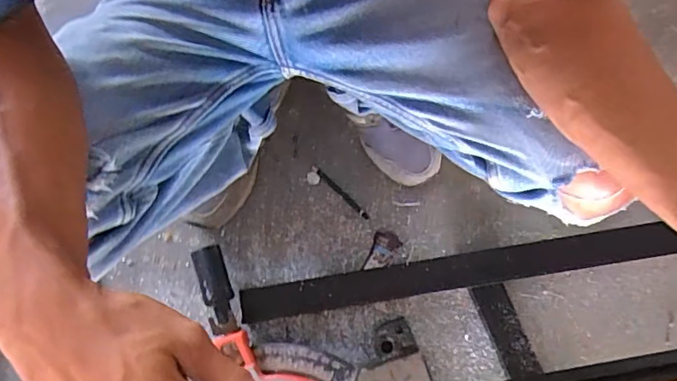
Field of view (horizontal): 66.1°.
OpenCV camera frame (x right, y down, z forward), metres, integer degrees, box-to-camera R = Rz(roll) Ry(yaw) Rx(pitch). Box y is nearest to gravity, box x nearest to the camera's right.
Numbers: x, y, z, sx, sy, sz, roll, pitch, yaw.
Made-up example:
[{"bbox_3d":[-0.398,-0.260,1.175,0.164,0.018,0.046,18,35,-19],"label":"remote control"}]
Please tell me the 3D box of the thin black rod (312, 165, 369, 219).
[{"bbox_3d":[0.002,0.001,0.745,0.108,0.008,0.008,43,79,9],"label":"thin black rod"}]

